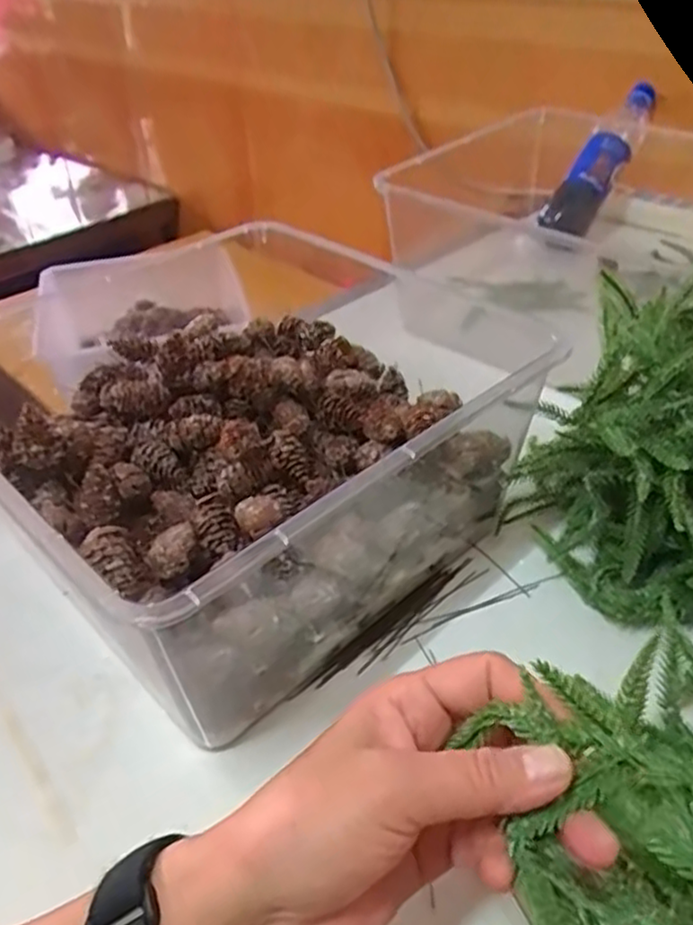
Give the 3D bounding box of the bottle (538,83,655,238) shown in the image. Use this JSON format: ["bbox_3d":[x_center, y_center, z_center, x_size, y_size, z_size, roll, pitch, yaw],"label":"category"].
[{"bbox_3d":[0.311,-0.367,0.852,0.055,0.062,0.235,28,76,32],"label":"bottle"}]

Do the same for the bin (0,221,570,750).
[{"bbox_3d":[-0.078,-0.009,0.446,0.268,0.143,0.292,-33,48,-31],"label":"bin"}]

